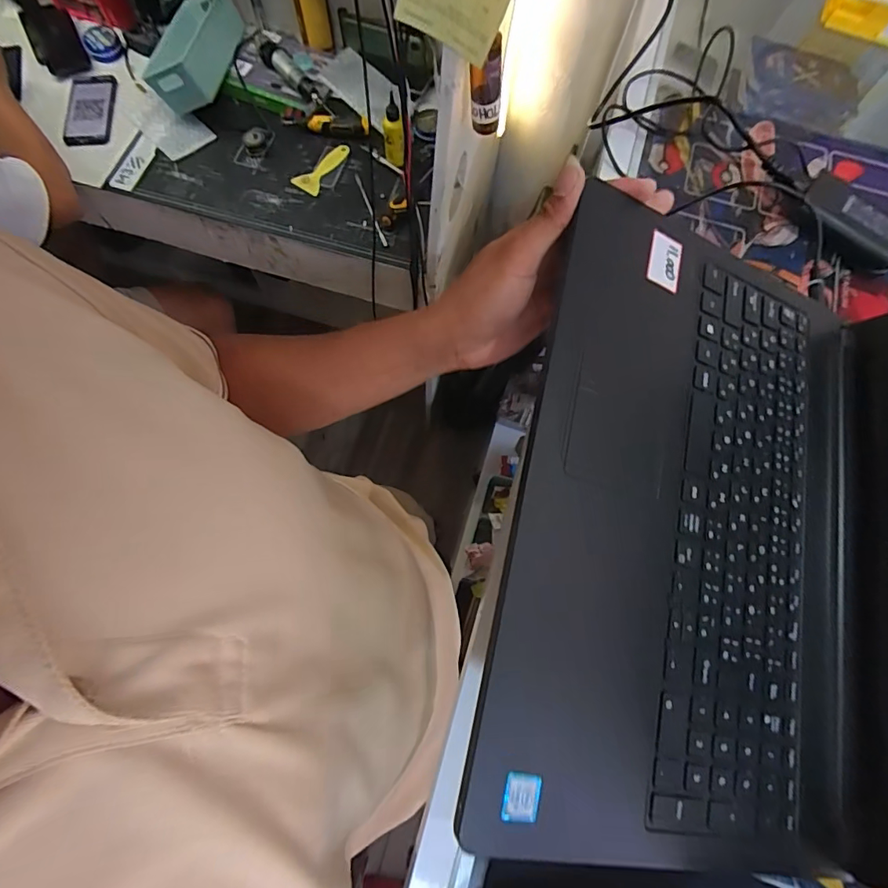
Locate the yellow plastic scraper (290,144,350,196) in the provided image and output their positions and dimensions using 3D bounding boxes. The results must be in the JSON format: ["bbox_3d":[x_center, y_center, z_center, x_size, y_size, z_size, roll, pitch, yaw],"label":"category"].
[{"bbox_3d":[-0.224,-0.509,0.854,0.046,0.011,0.123,29,74,7],"label":"yellow plastic scraper"}]

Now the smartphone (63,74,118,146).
[{"bbox_3d":[-0.631,-0.589,0.826,0.088,0.014,0.154,-6,73,-3],"label":"smartphone"}]

